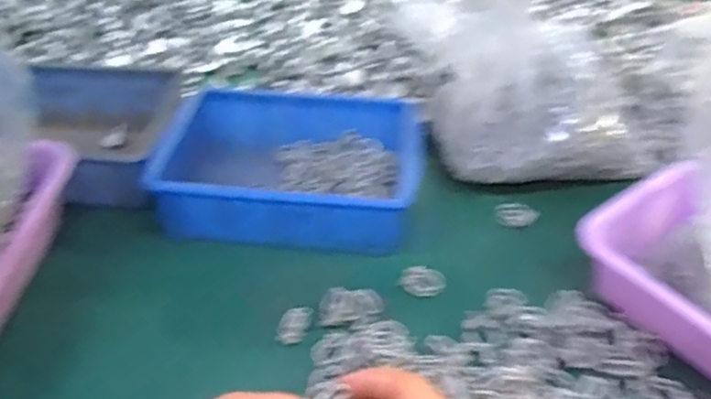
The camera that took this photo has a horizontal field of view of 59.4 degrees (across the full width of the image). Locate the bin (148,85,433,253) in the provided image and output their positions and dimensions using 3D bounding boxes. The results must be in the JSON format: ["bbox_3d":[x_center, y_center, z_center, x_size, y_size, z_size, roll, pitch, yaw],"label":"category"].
[{"bbox_3d":[-0.065,-0.031,0.639,0.248,0.073,0.175,2,41,-1],"label":"bin"}]

